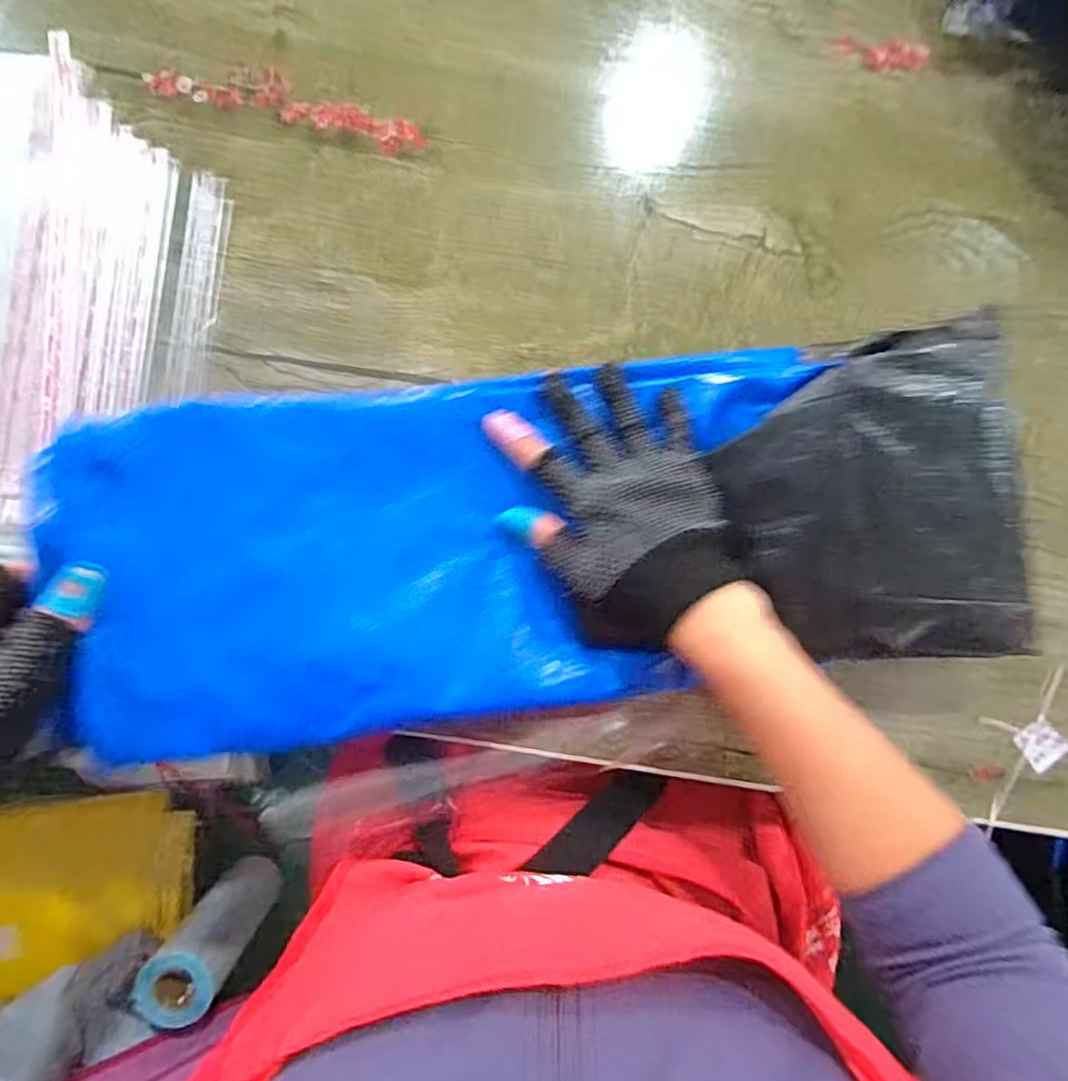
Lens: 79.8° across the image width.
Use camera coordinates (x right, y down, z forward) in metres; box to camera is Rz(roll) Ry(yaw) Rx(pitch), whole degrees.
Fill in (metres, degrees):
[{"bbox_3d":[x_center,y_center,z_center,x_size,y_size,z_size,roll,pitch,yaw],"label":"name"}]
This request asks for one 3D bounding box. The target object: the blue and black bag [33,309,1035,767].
[{"bbox_3d":[0.016,-0.004,0.363,0.516,0.066,0.197,-7,88,0],"label":"blue and black bag"}]

